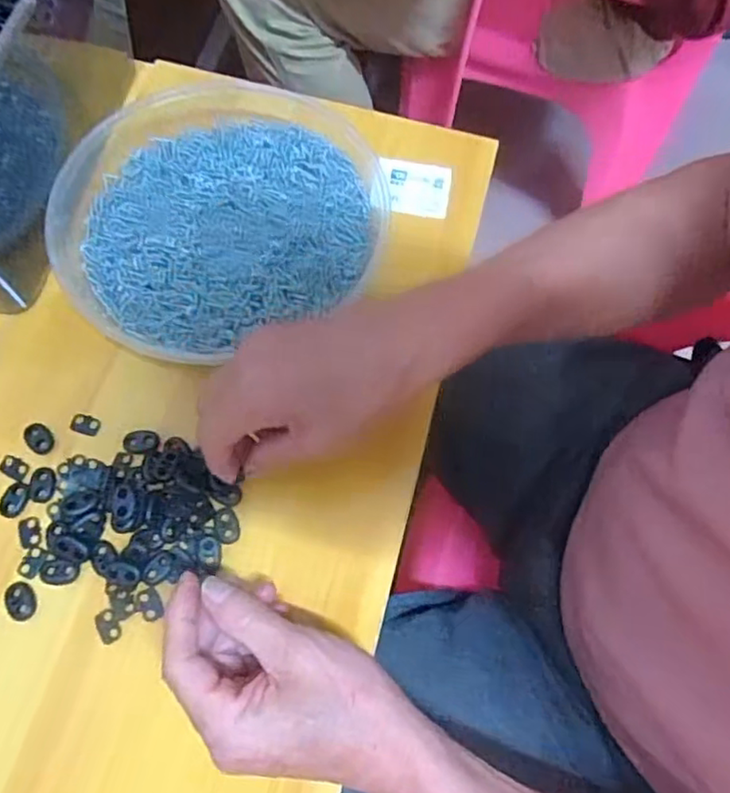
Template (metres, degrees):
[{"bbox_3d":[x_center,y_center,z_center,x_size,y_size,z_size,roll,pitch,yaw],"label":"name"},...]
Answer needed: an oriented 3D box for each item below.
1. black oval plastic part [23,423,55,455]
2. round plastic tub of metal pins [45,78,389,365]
[{"bbox_3d":[-0.206,0.027,0.391,0.022,0.006,0.015,41,72,13],"label":"black oval plastic part"},{"bbox_3d":[-0.102,-0.129,0.441,0.229,0.038,0.232,32,70,10],"label":"round plastic tub of metal pins"}]

